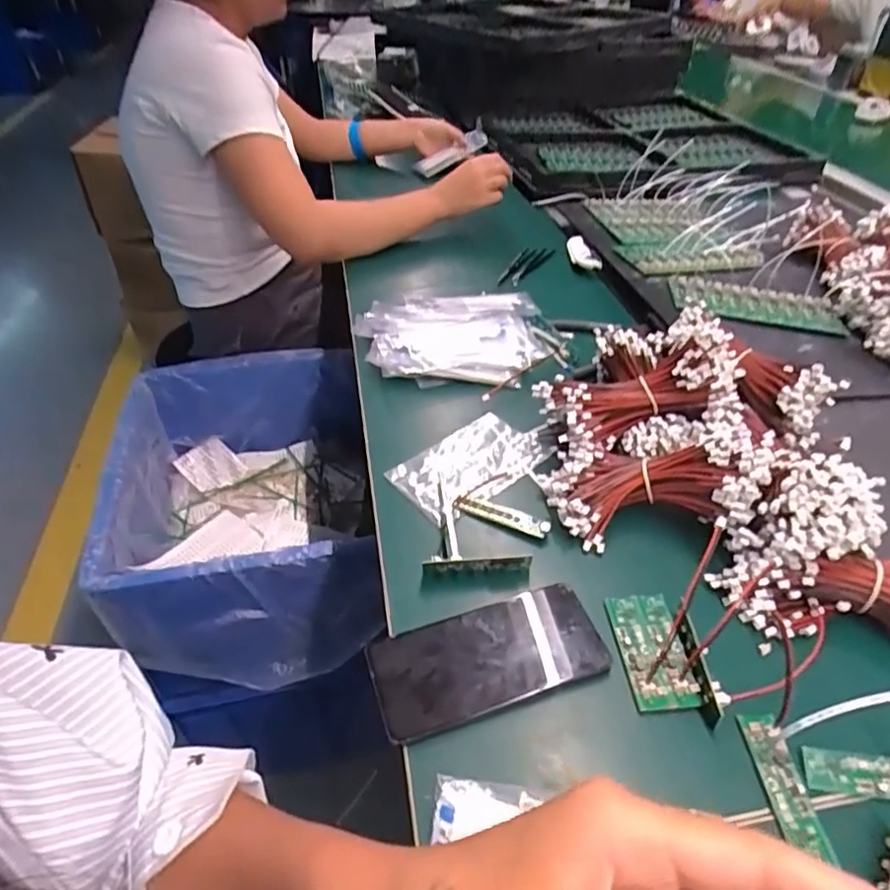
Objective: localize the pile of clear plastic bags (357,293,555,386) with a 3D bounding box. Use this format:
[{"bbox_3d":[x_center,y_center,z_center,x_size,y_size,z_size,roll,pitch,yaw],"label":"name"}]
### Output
[{"bbox_3d":[0.009,-0.132,0.706,0.223,0.035,0.196,-1,42,0],"label":"pile of clear plastic bags"}]

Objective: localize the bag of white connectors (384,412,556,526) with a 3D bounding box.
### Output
[{"bbox_3d":[0.030,0.013,0.555,0.153,0.014,0.077,-28,49,-27],"label":"bag of white connectors"}]

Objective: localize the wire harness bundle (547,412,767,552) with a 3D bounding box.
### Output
[{"bbox_3d":[0.168,0.028,0.490,0.168,0.040,0.094,-15,41,12],"label":"wire harness bundle"}]

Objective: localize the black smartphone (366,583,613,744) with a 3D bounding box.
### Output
[{"bbox_3d":[0.029,0.144,0.410,0.154,0.008,0.070,-13,43,-13],"label":"black smartphone"}]

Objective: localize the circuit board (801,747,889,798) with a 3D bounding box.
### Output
[{"bbox_3d":[0.258,0.196,0.355,0.084,0.008,0.023,4,42,5],"label":"circuit board"}]

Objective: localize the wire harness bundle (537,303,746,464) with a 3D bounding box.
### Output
[{"bbox_3d":[0.177,-0.050,0.532,0.181,0.070,0.075,-24,44,0],"label":"wire harness bundle"}]

